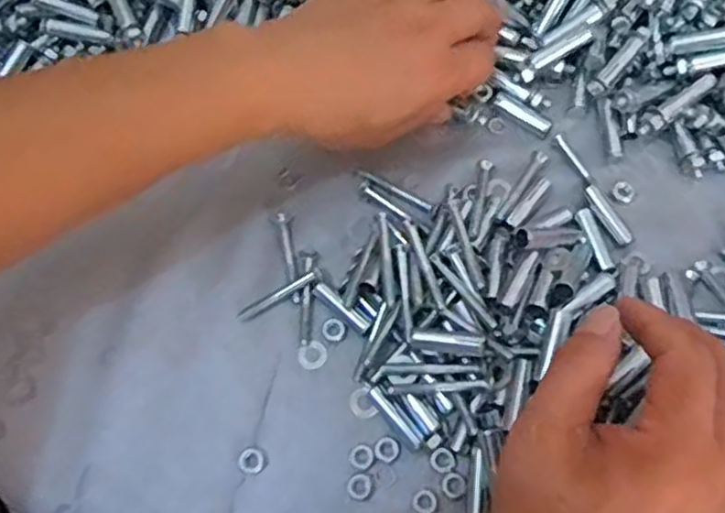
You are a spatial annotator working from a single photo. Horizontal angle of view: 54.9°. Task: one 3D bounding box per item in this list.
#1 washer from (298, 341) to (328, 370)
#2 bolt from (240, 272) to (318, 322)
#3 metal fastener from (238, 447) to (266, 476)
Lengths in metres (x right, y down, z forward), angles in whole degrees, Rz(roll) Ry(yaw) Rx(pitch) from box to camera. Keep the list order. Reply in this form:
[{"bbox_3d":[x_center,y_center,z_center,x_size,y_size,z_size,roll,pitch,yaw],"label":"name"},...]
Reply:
[{"bbox_3d":[-0.028,0.055,0.392,0.016,0.004,0.015,-1,70,2],"label":"washer"},{"bbox_3d":[-0.049,0.022,0.399,0.049,0.004,0.006,-30,72,3],"label":"bolt"},{"bbox_3d":[-0.059,0.109,0.371,0.014,0.004,0.014,0,70,0],"label":"metal fastener"}]

